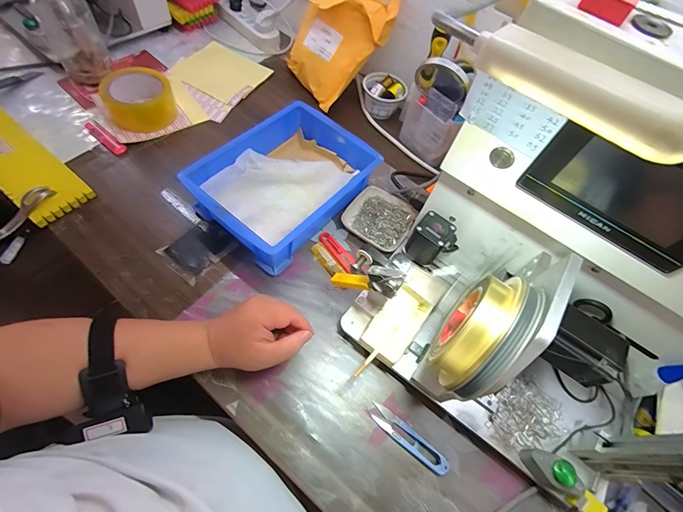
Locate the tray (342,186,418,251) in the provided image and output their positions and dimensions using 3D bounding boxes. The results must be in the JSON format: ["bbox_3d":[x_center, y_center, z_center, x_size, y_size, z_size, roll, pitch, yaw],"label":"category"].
[{"bbox_3d":[0.061,-0.061,0.526,0.096,0.017,0.092,33,61,10],"label":"tray"}]

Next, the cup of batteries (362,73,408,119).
[{"bbox_3d":[0.080,-0.309,0.650,0.071,0.055,0.076,-11,63,-15],"label":"cup of batteries"}]

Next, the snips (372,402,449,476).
[{"bbox_3d":[0.077,0.210,0.389,0.099,0.010,0.023,36,62,12],"label":"snips"}]

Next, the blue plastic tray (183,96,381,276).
[{"bbox_3d":[-0.078,-0.116,0.500,0.176,0.061,0.244,39,62,14],"label":"blue plastic tray"}]

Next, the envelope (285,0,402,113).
[{"bbox_3d":[-0.005,-0.399,0.605,0.148,0.226,0.053,47,30,-3],"label":"envelope"}]

